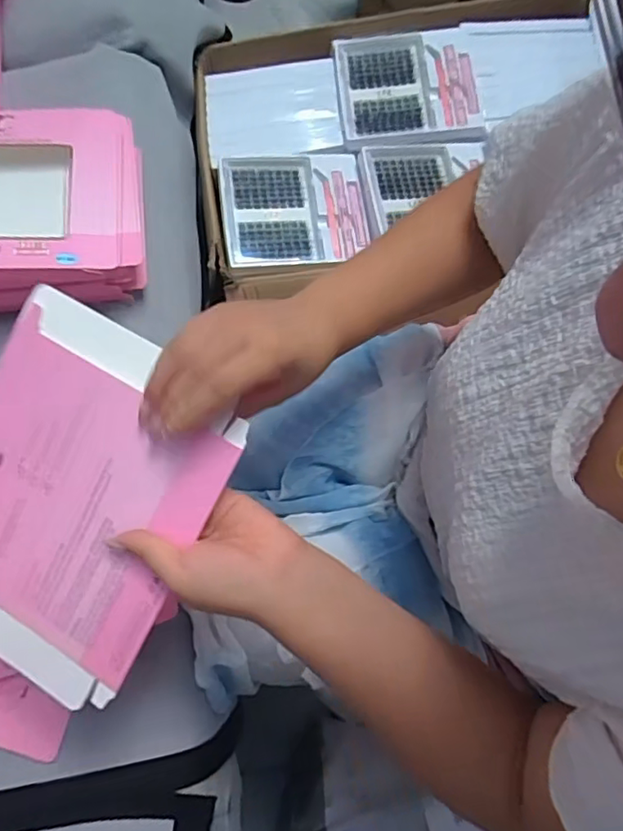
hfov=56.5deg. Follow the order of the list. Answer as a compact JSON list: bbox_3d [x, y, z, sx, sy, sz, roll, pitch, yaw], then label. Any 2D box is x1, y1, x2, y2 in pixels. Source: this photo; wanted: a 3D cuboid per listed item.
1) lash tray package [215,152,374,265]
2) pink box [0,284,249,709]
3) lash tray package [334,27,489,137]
[{"bbox_3d":[-0.021,-0.256,0.711,0.169,0.025,0.149,-8,76,-1],"label":"lash tray package"},{"bbox_3d":[-0.161,0.054,0.381,0.176,0.008,0.228,30,96,10],"label":"pink box"},{"bbox_3d":[0.128,-0.424,0.740,0.185,0.025,0.142,-4,76,0],"label":"lash tray package"}]

